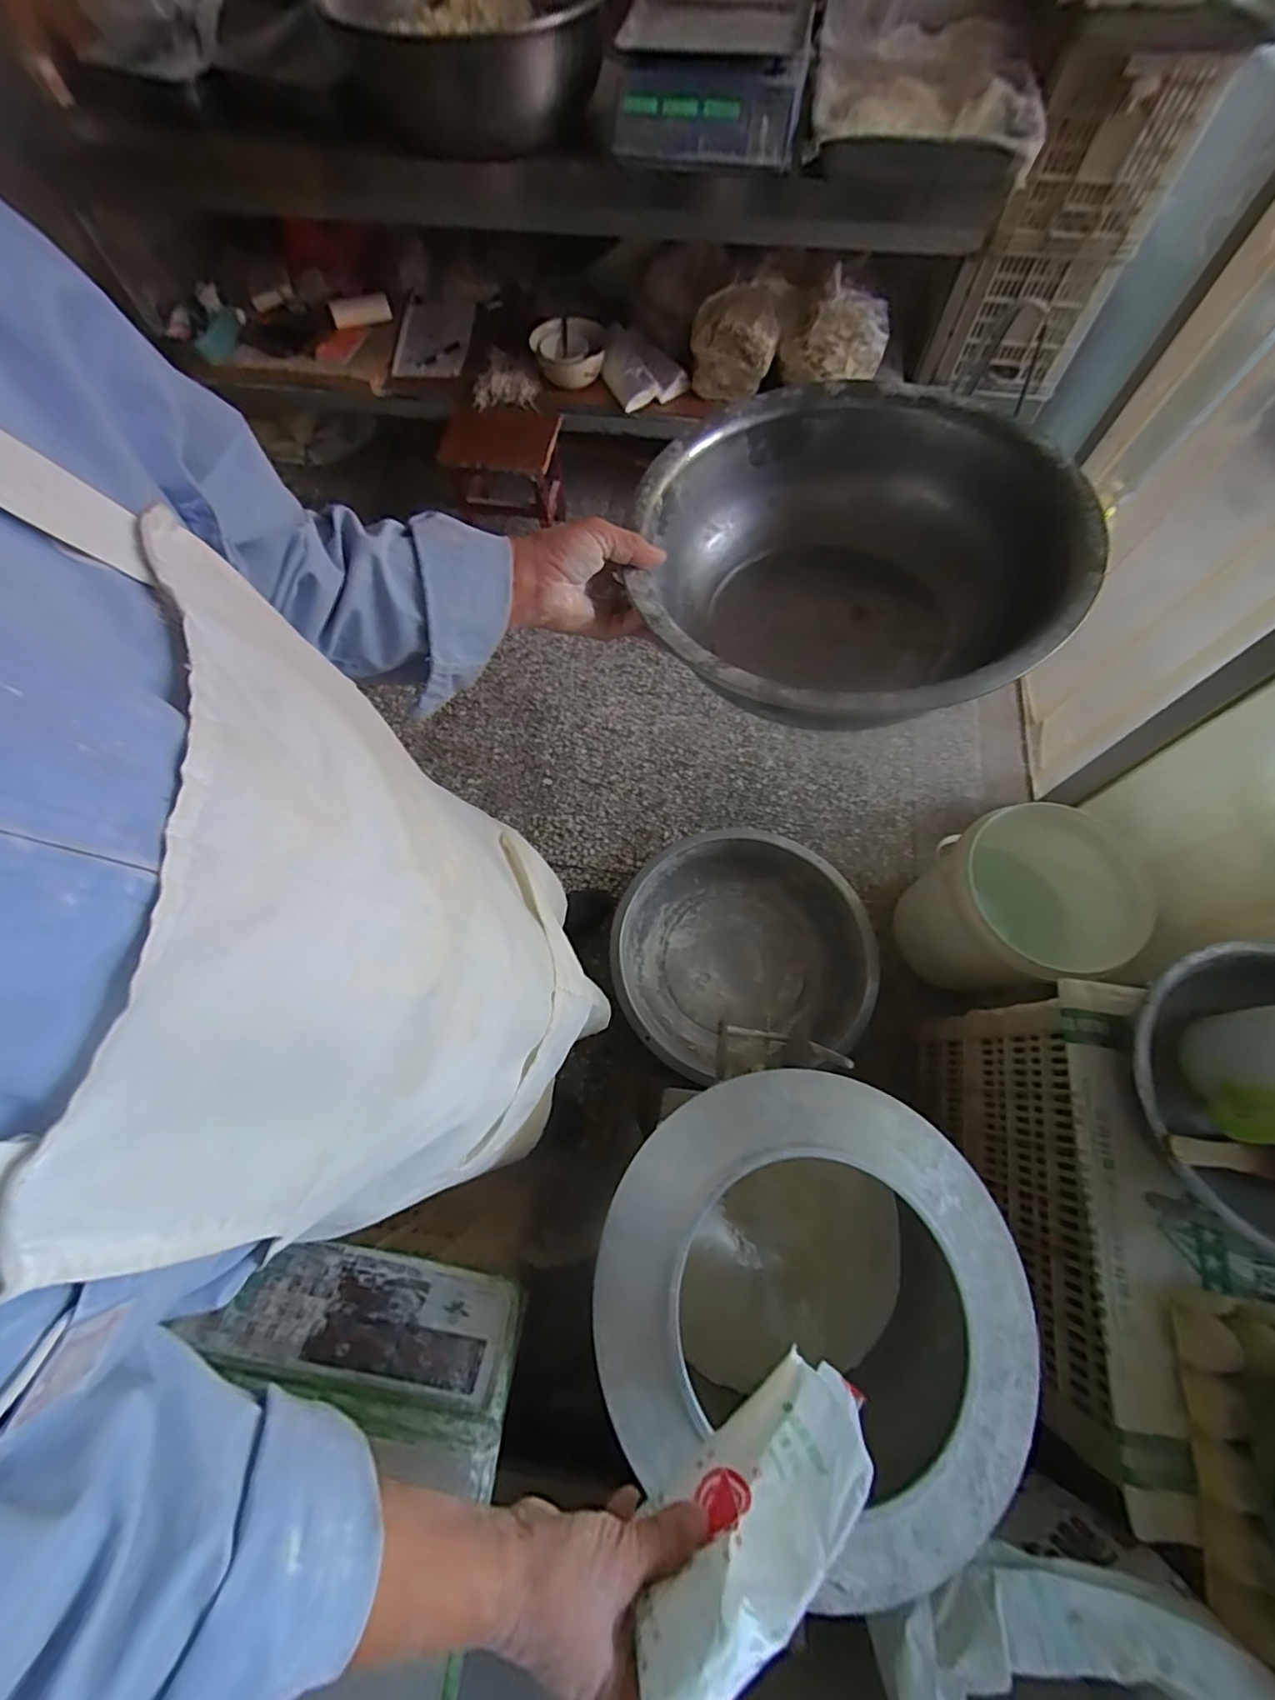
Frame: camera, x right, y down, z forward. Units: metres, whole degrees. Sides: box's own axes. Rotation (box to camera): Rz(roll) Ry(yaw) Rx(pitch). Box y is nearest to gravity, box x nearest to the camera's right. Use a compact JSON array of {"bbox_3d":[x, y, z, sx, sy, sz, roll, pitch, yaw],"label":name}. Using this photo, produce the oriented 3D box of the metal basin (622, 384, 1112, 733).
[{"bbox_3d":[0.160,-0.213,0.465,0.307,0.135,0.312,0,69,1],"label":"metal basin"}]

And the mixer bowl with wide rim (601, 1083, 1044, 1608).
[{"bbox_3d":[0.155,0.412,0.582,0.352,0.285,0.332,0,69,1],"label":"mixer bowl with wide rim"}]

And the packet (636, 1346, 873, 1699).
[{"bbox_3d":[0.067,0.381,0.326,0.160,0.106,0.048,-32,72,-11],"label":"packet"}]

